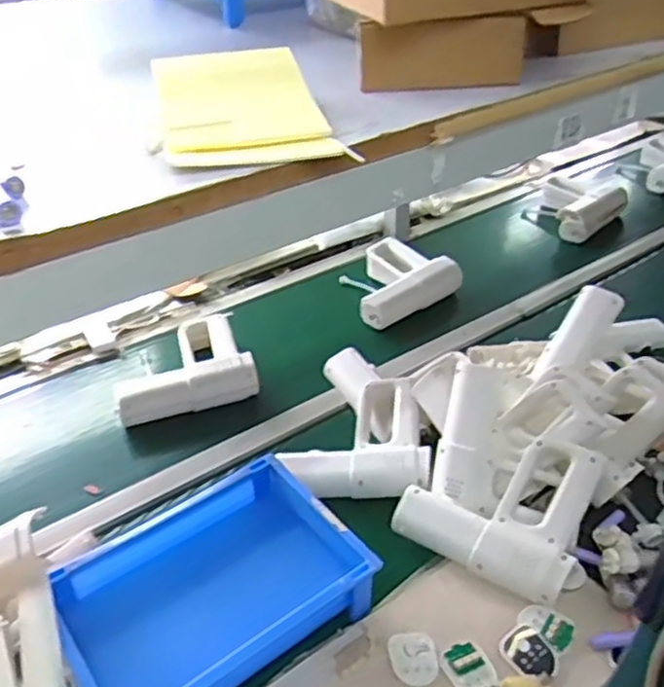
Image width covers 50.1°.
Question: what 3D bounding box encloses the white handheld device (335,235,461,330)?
[{"bbox_3d":[0.117,-0.124,1.453,0.231,0.088,0.214,-24,42,-29],"label":"white handheld device"}]

